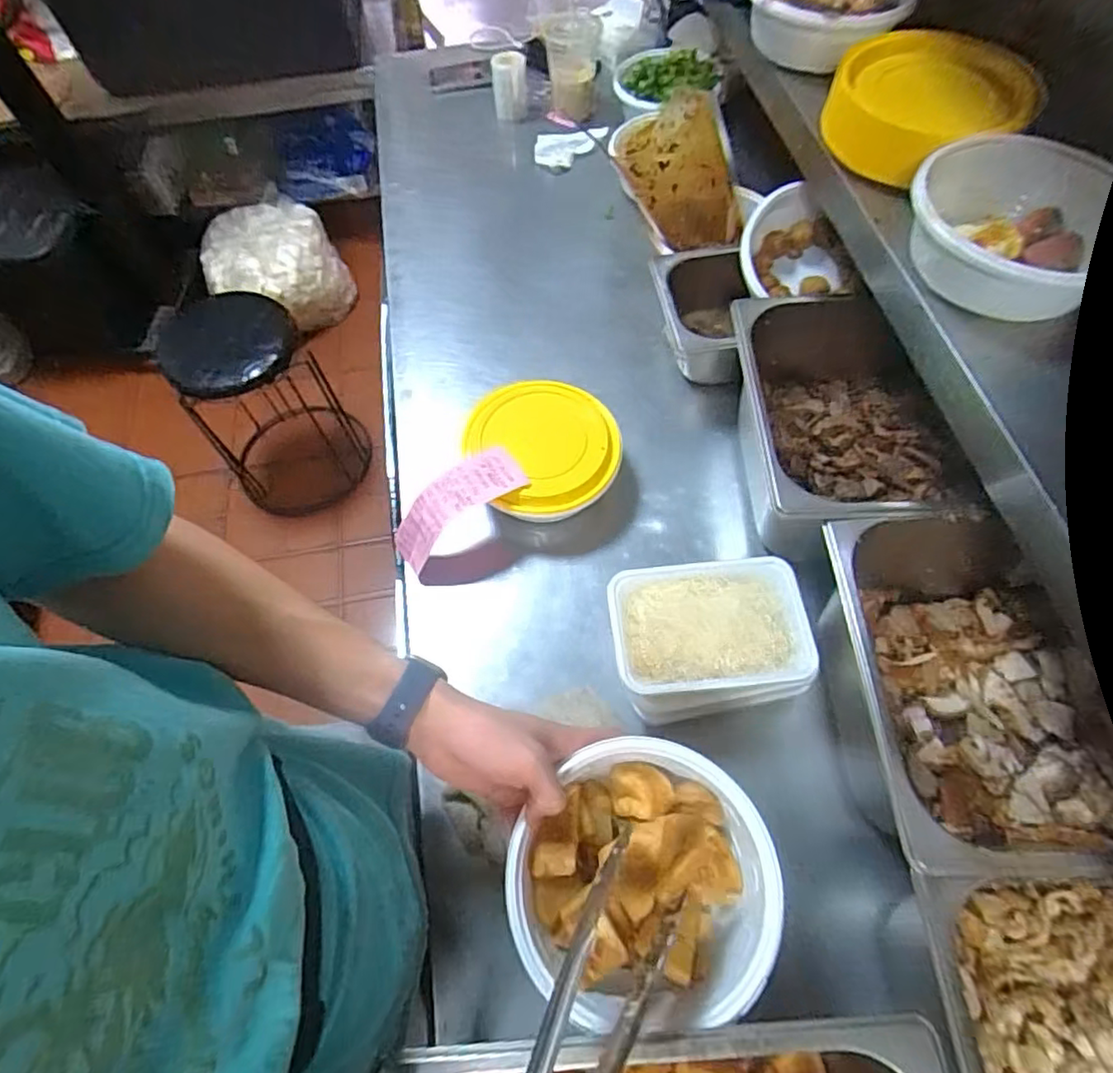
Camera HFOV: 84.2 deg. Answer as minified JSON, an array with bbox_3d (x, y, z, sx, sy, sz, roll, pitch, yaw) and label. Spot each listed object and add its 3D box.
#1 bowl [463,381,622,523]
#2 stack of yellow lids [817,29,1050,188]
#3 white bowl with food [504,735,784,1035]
[{"bbox_3d":[-0.012,-0.095,0.676,0.155,0.068,0.167,-1,62,2],"label":"bowl"},{"bbox_3d":[0.336,-0.392,0.563,0.167,0.046,0.162,33,68,18],"label":"stack of yellow lids"},{"bbox_3d":[0.054,0.224,0.411,0.164,0.063,0.158,-1,62,2],"label":"white bowl with food"}]

